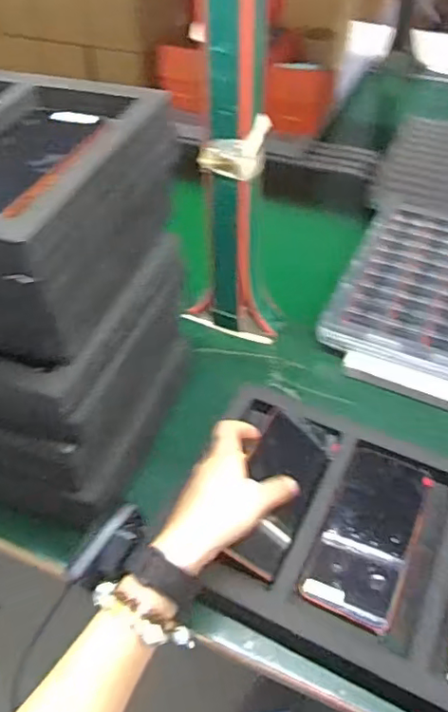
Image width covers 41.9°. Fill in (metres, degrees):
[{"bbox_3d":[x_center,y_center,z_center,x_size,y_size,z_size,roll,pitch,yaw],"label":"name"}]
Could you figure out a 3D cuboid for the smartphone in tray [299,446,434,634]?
[{"bbox_3d":[0.134,0.157,0.531,0.078,0.014,0.163,19,49,18],"label":"smartphone in tray"}]

